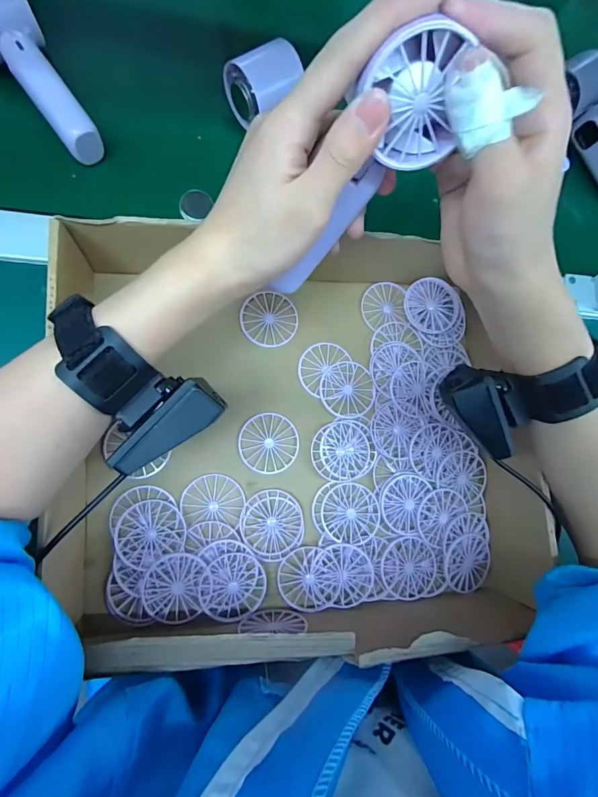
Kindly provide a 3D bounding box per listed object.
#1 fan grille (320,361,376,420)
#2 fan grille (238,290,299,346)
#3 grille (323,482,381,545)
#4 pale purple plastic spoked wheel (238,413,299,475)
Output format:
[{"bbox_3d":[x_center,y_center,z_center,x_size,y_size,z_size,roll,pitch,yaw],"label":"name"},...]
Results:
[{"bbox_3d":[0.044,-0.008,0.354,0.048,0.004,0.049,7,82,-11],"label":"fan grille"},{"bbox_3d":[-0.025,-0.069,0.351,0.051,0.004,0.047,1,83,-11],"label":"fan grille"},{"bbox_3d":[0.044,0.096,0.335,0.049,0.008,0.046,1,85,-8],"label":"grille"},{"bbox_3d":[-0.025,0.038,0.336,0.048,0.005,0.049,-2,83,-12],"label":"pale purple plastic spoked wheel"}]

